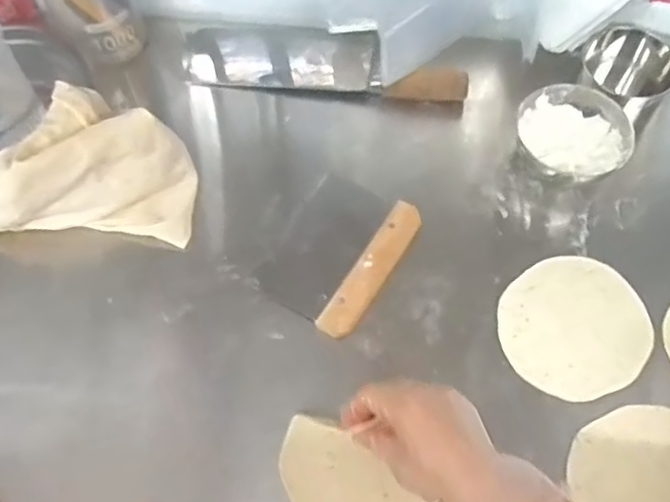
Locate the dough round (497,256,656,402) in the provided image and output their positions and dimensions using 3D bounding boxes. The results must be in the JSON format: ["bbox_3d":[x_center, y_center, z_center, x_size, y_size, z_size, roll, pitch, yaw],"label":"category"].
[{"bbox_3d":[0.216,0.067,0.598,0.132,0.004,0.125,0,62,0],"label":"dough round"}]

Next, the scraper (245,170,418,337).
[{"bbox_3d":[0.003,-0.004,0.625,0.110,0.015,0.147,32,67,16],"label":"scraper"}]

